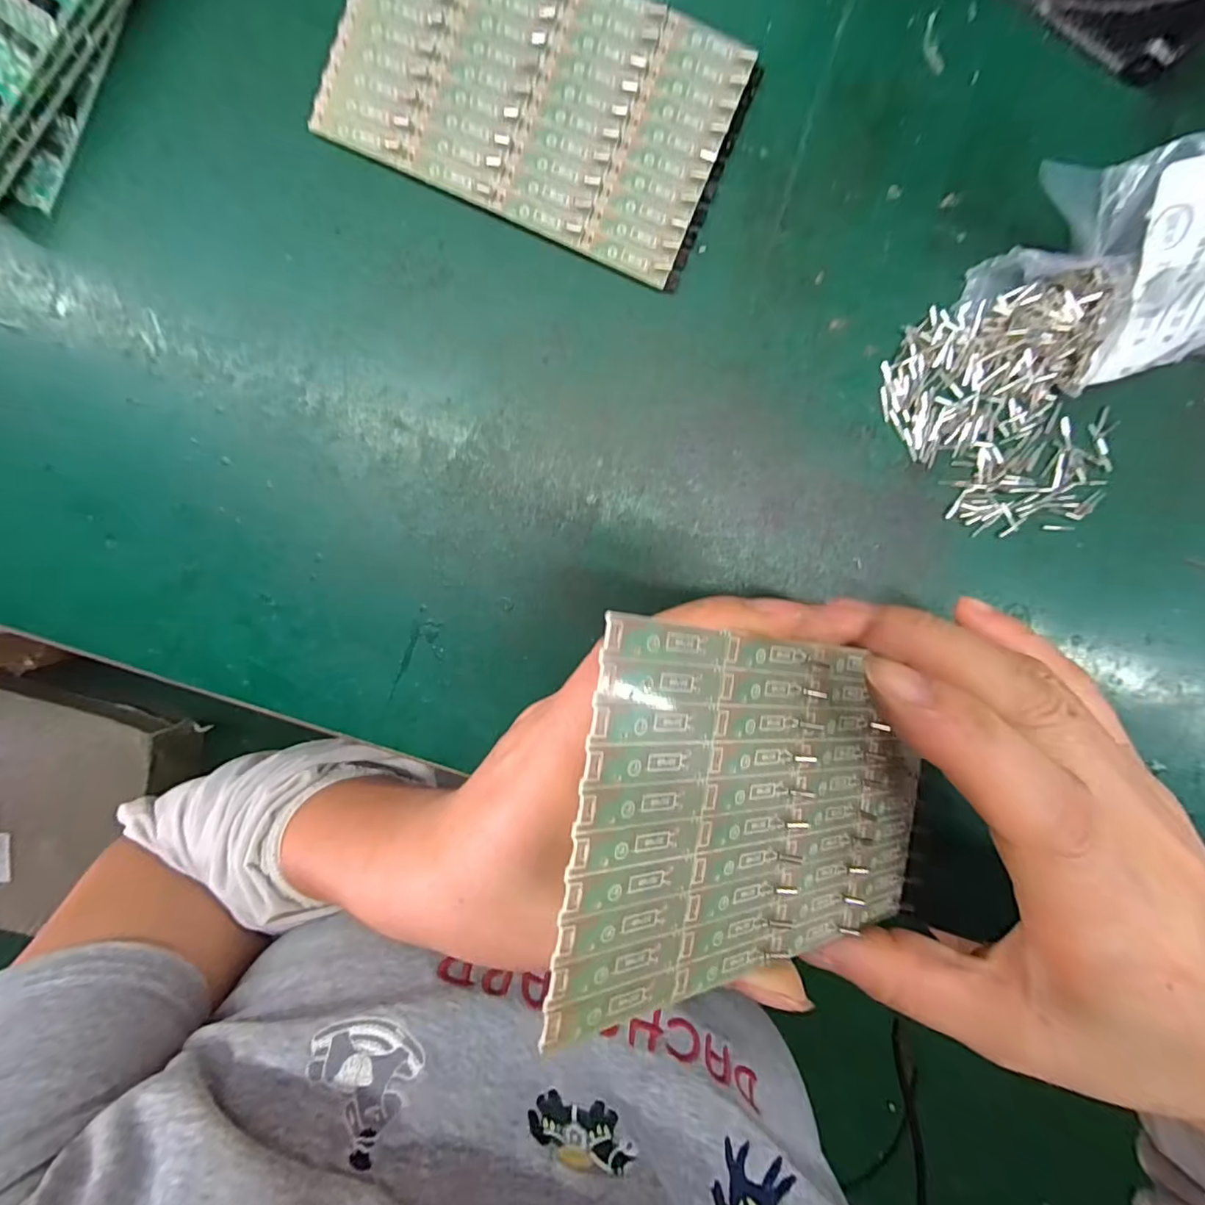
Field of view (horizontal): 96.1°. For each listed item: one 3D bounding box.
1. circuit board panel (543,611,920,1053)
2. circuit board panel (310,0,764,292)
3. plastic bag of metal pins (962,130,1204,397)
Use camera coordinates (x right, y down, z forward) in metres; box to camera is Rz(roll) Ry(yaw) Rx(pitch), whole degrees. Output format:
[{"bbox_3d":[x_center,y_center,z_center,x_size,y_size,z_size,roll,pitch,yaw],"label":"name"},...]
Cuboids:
[{"bbox_3d":[0.046,0.050,0.132,0.122,0.004,0.078,9,89,-35],"label":"circuit board panel"},{"bbox_3d":[-0.021,-0.168,0.179,0.129,0.006,0.078,22,95,-4],"label":"circuit board panel"},{"bbox_3d":[0.177,-0.105,0.169,0.095,0.051,0.059,-11,97,-1],"label":"plastic bag of metal pins"}]

